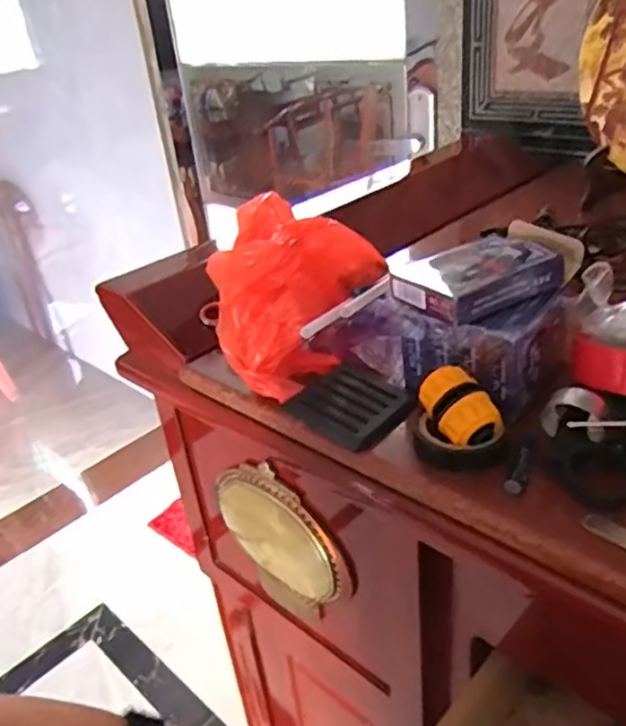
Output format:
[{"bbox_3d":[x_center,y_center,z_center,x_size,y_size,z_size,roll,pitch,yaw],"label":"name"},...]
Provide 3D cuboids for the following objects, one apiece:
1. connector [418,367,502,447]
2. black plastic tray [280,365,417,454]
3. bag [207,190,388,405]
[{"bbox_3d":[0.085,0.026,0.366,0.032,0.030,0.043,23,29,-39],"label":"connector"},{"bbox_3d":[0.026,0.025,0.415,0.065,0.017,0.067,-31,38,-35],"label":"black plastic tray"},{"bbox_3d":[-0.016,-0.054,0.463,0.084,0.093,0.144,7,33,22],"label":"bag"}]

